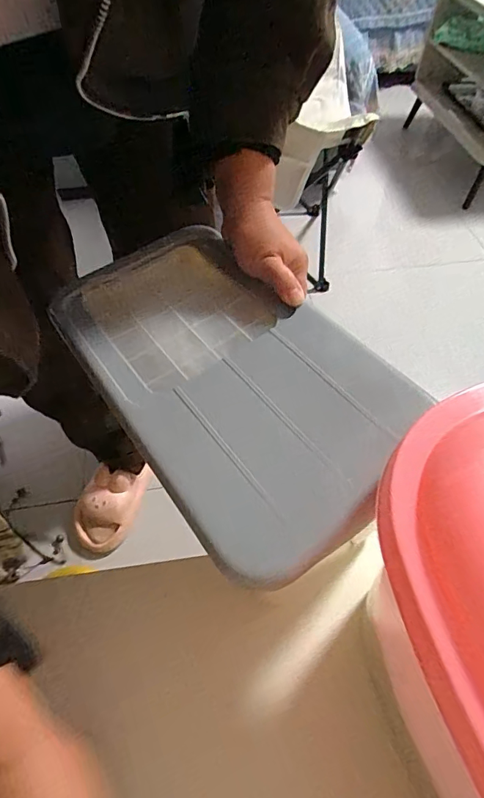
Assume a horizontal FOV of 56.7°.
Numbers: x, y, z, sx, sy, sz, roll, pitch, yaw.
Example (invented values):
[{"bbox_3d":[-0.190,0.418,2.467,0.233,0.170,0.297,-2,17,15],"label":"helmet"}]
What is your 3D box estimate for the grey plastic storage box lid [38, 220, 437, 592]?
[{"bbox_3d":[-0.021,-0.033,0.360,0.175,0.041,0.335,-29,59,-21],"label":"grey plastic storage box lid"}]

